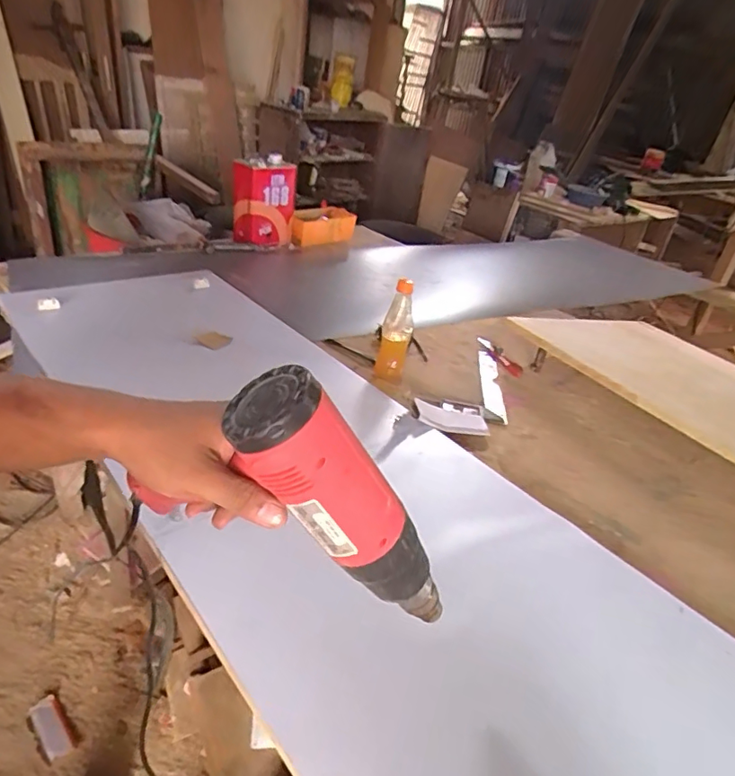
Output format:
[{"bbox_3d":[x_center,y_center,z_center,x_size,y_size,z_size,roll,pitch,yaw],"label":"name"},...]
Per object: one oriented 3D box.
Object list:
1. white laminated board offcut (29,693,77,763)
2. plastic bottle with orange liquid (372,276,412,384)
[{"bbox_3d":[-0.705,0.759,1.198,0.055,0.011,0.149,-23,44,-40],"label":"white laminated board offcut"},{"bbox_3d":[0.053,-0.105,1.038,0.058,0.212,0.067,10,32,1],"label":"plastic bottle with orange liquid"}]

